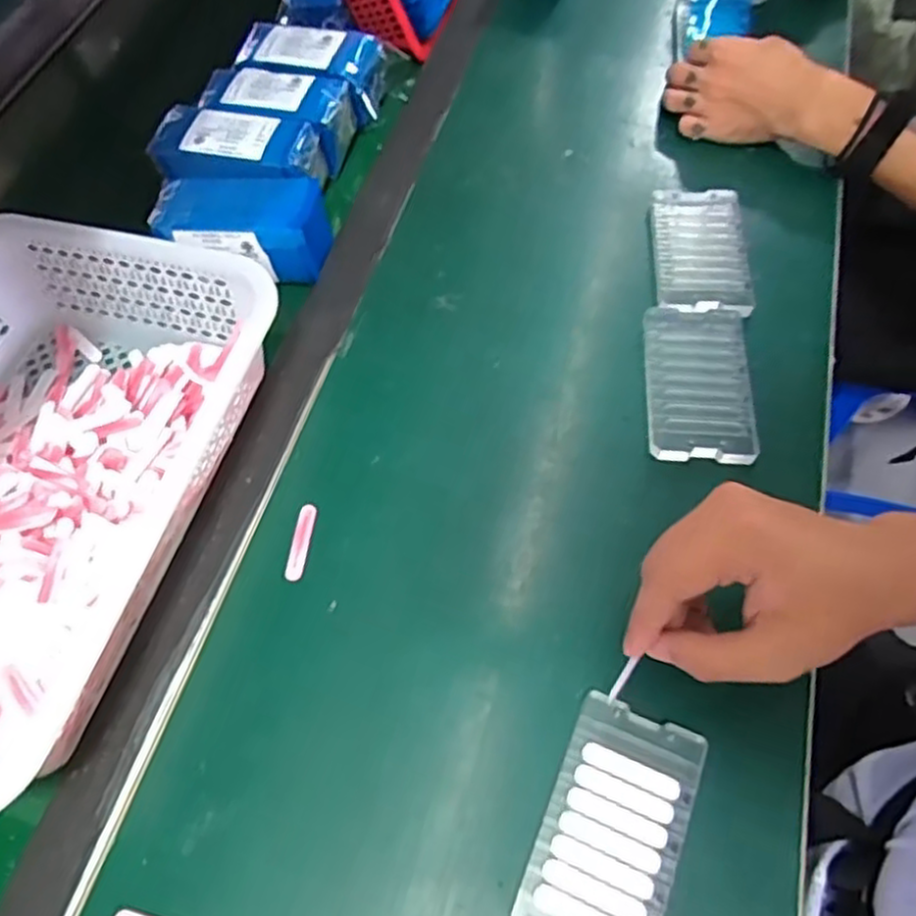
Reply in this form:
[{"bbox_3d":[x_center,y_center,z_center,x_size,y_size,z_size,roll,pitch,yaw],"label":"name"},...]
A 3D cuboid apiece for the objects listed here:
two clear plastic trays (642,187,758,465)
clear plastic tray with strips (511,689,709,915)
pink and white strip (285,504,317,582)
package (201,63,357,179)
[{"bbox_3d":[0.178,-0.109,0.527,0.074,0.008,0.247,7,62,8],"label":"two clear plastic trays"},{"bbox_3d":[0.079,0.190,0.367,0.067,0.008,0.120,19,64,14],"label":"clear plastic tray with strips"},{"bbox_3d":[-0.101,0.053,0.459,0.011,0.004,0.052,4,61,7],"label":"pink and white strip"},{"bbox_3d":[-0.159,-0.302,0.628,0.131,0.050,0.068,15,63,12],"label":"package"}]

